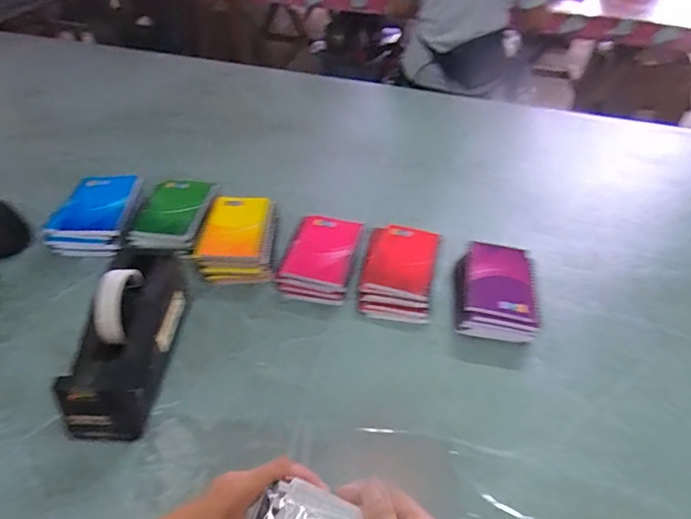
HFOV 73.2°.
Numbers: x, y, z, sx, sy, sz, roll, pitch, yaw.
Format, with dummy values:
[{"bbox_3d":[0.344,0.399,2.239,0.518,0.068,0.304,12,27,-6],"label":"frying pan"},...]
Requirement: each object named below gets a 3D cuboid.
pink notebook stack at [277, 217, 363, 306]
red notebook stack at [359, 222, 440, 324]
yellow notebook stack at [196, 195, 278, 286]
[{"bbox_3d":[-0.035,-0.002,0.668,0.100,0.046,0.137,10,42,7],"label":"pink notebook stack"},{"bbox_3d":[0.076,0.016,0.658,0.104,0.043,0.151,10,42,7],"label":"red notebook stack"},{"bbox_3d":[-0.156,-0.032,0.683,0.107,0.052,0.140,1,42,-3],"label":"yellow notebook stack"}]

